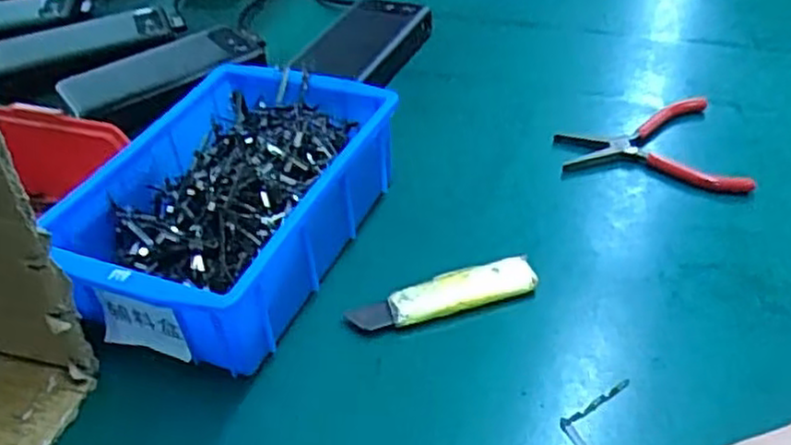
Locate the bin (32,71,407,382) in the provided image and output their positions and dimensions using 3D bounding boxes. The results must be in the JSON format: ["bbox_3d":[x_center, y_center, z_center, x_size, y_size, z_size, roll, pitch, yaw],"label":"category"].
[{"bbox_3d":[-0.099,-0.012,0.441,0.142,0.064,0.199,13,43,20],"label":"bin"}]

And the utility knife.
[{"bbox_3d":[0.027,0.041,0.412,0.103,0.011,0.024,-14,41,-11],"label":"utility knife"}]

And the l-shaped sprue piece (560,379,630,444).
[{"bbox_3d":[0.091,0.093,0.348,0.024,0.004,0.059,14,43,20],"label":"l-shaped sprue piece"}]

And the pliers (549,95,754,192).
[{"bbox_3d":[0.168,-0.050,0.505,0.110,0.011,0.101,-3,40,1],"label":"pliers"}]

